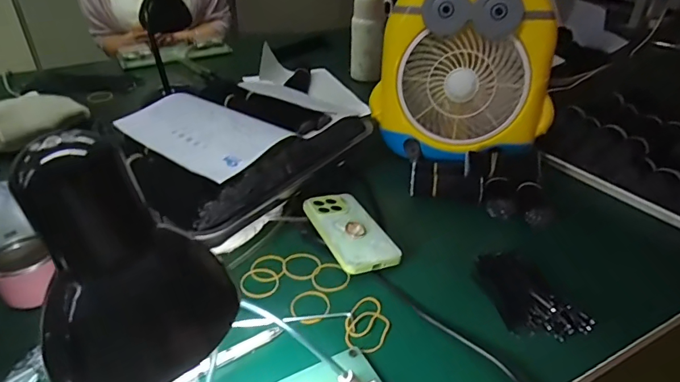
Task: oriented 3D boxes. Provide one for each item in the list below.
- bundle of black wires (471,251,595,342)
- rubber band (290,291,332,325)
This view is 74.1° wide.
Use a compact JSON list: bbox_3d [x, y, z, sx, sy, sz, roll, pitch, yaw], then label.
[{"bbox_3d":[0.197,0.104,0.483,0.075,0.020,0.120,-11,36,-15],"label":"bundle of black wires"},{"bbox_3d":[-0.031,0.124,0.481,0.042,0.004,0.049,-6,35,-8],"label":"rubber band"}]

